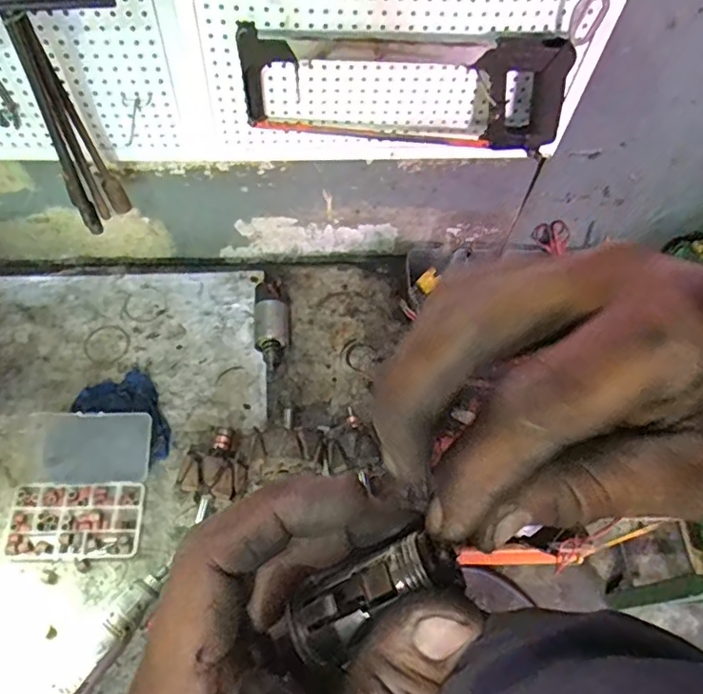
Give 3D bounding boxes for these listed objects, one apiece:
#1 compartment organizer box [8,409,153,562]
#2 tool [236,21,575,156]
[{"bbox_3d":[-0.380,0.190,0.804,0.176,0.030,0.197,-2,61,-5],"label":"compartment organizer box"},{"bbox_3d":[0.074,-0.306,0.709,0.412,0.147,0.050,1,60,-4],"label":"tool"}]

